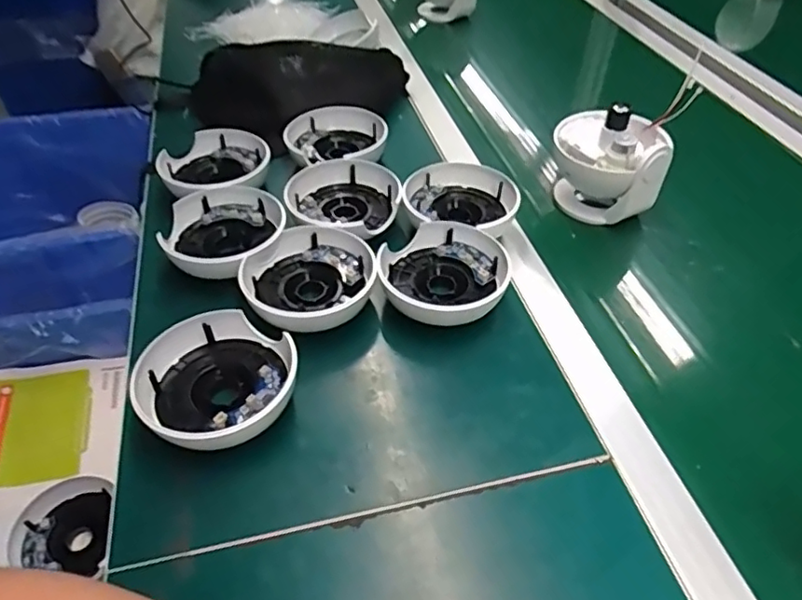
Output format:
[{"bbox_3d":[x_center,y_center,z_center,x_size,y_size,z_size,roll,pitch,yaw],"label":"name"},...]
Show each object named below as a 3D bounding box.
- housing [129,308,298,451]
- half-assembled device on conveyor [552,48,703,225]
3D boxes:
[{"bbox_3d":[-0.140,0.062,0.449,0.117,0.039,0.112,1,54,-2],"label":"housing"},{"bbox_3d":[0.228,-0.159,0.646,0.116,0.114,0.117,20,55,11],"label":"half-assembled device on conveyor"}]

